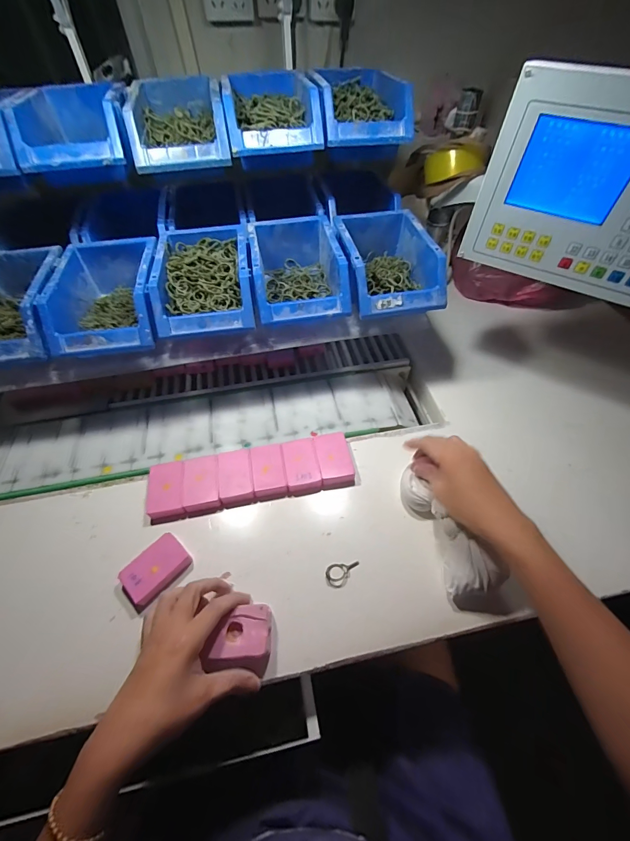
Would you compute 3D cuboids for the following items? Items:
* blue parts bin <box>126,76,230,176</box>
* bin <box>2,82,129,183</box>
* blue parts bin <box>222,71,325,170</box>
[{"bbox_3d":[-0.187,-0.412,0.481,0.120,0.064,0.181,-9,52,-6],"label":"blue parts bin"},{"bbox_3d":[-0.320,-0.396,0.470,0.137,0.061,0.191,-17,53,-12],"label":"bin"},{"bbox_3d":[-0.063,-0.436,0.496,0.125,0.068,0.197,-8,52,-5],"label":"blue parts bin"}]

